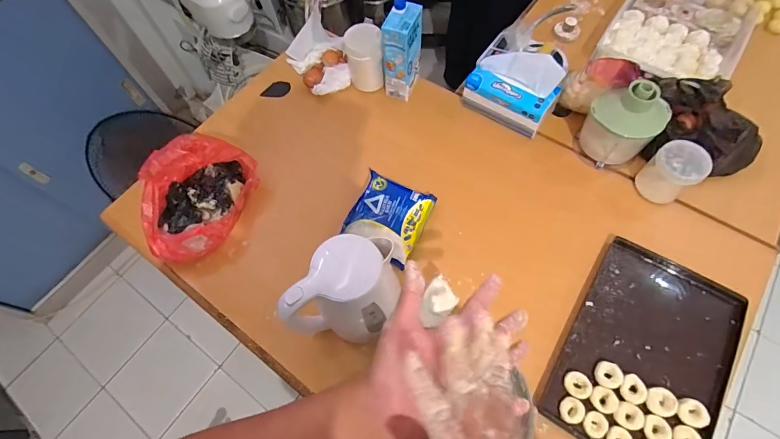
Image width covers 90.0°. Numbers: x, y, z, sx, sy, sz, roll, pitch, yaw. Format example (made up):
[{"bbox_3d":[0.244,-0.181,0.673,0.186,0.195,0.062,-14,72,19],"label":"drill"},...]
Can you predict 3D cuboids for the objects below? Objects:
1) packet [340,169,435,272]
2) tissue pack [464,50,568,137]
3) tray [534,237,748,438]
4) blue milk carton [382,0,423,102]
[{"bbox_3d":[-0.004,-0.009,0.780,0.145,0.039,0.164,23,68,14],"label":"packet"},{"bbox_3d":[0.270,-0.290,0.863,0.187,0.113,0.120,31,70,16],"label":"tissue pack"},{"bbox_3d":[0.439,0.227,0.665,0.243,0.026,0.363,30,70,16],"label":"tray"},{"bbox_3d":[0.027,-0.372,0.871,0.068,0.186,0.089,14,66,10],"label":"blue milk carton"}]

